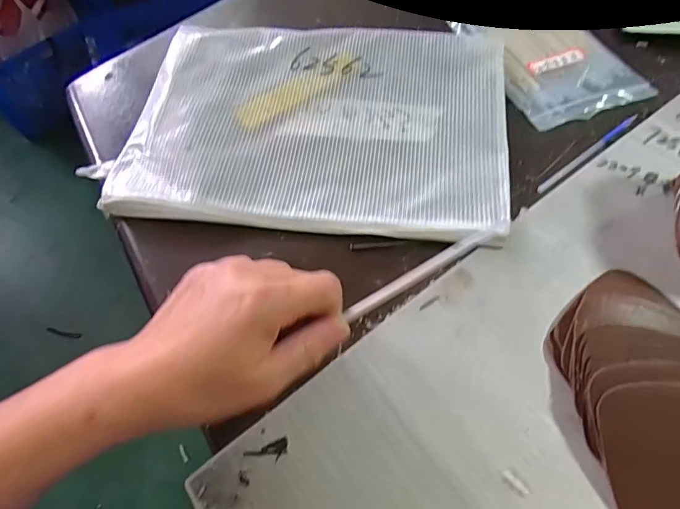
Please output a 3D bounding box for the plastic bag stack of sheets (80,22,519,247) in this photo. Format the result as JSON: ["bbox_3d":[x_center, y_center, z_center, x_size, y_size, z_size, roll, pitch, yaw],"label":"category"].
[{"bbox_3d":[-0.021,-0.122,0.415,0.318,0.018,0.230,5,60,5],"label":"plastic bag stack of sheets"}]

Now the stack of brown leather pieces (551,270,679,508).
[{"bbox_3d":[0.180,0.078,0.280,0.090,0.029,0.156,8,60,8],"label":"stack of brown leather pieces"}]

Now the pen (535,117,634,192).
[{"bbox_3d":[0.210,-0.085,0.397,0.124,0.004,0.008,-34,64,-16],"label":"pen"}]

